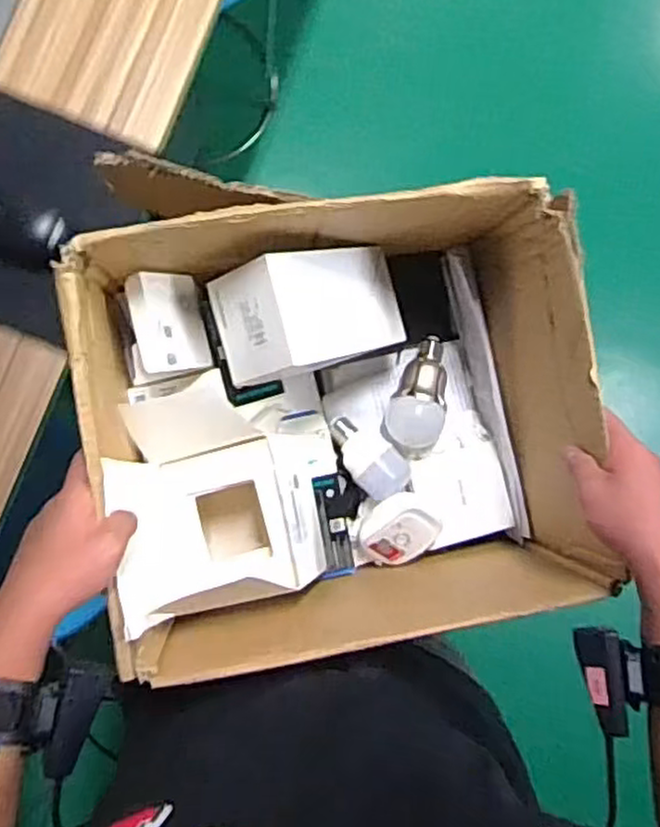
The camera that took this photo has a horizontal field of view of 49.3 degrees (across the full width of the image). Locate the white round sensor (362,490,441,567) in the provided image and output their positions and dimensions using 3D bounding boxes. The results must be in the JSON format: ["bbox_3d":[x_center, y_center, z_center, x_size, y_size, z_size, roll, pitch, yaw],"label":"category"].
[{"bbox_3d":[0.070,0.111,0.699,0.079,0.051,0.062,-24,88,-9],"label":"white round sensor"}]

